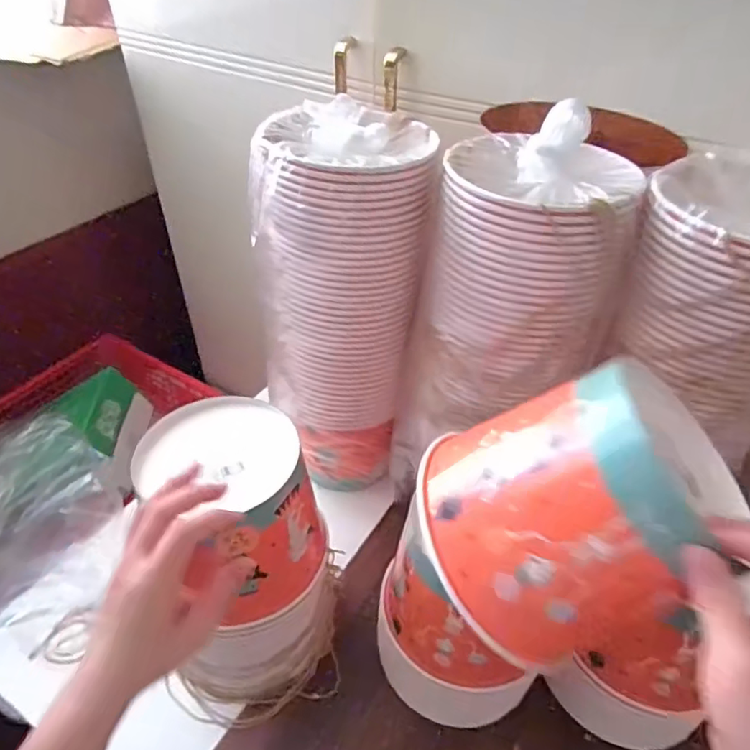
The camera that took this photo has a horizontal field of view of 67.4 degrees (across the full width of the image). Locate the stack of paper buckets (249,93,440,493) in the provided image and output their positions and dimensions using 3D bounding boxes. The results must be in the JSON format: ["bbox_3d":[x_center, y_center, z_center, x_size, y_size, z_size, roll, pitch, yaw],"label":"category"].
[{"bbox_3d":[-0.033,-0.075,0.636,0.165,0.397,0.157,5,42,4],"label":"stack of paper buckets"}]

